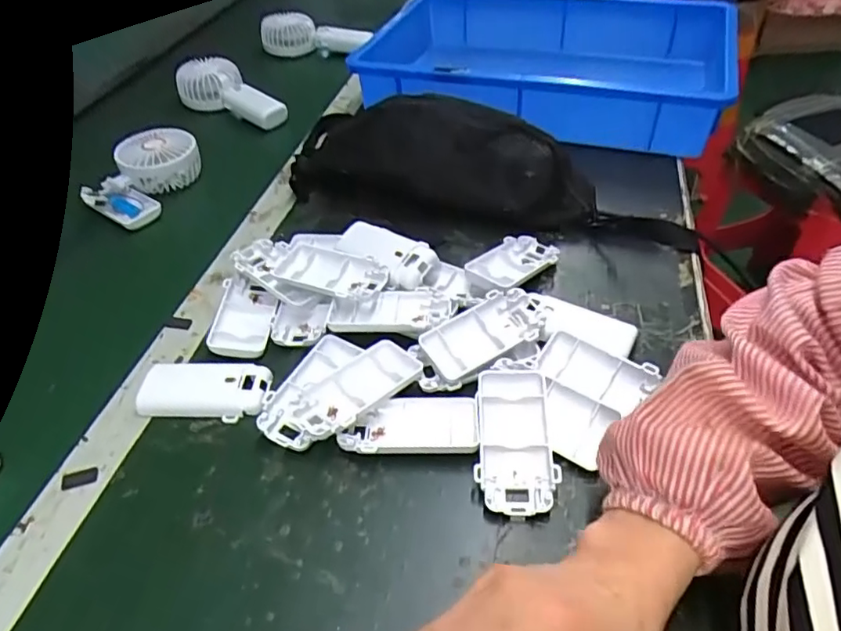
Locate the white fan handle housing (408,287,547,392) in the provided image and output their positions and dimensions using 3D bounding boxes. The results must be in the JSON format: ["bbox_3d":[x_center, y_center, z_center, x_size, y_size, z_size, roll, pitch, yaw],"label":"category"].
[{"bbox_3d":[0.047,0.013,0.429,0.113,0.014,0.050,-26,50,-20],"label":"white fan handle housing"}]

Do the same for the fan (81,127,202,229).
[{"bbox_3d":[-0.313,-0.157,0.647,0.076,0.048,0.135,5,47,9],"label":"fan"}]

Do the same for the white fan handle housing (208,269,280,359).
[{"bbox_3d":[-0.143,0.001,0.472,0.045,0.016,0.083,-3,46,1],"label":"white fan handle housing"}]

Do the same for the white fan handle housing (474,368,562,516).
[{"bbox_3d":[0.062,0.078,0.375,0.049,0.020,0.098,2,46,7],"label":"white fan handle housing"}]

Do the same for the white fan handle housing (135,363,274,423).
[{"bbox_3d":[-0.158,0.052,0.421,0.097,0.013,0.045,1,46,6],"label":"white fan handle housing"}]

